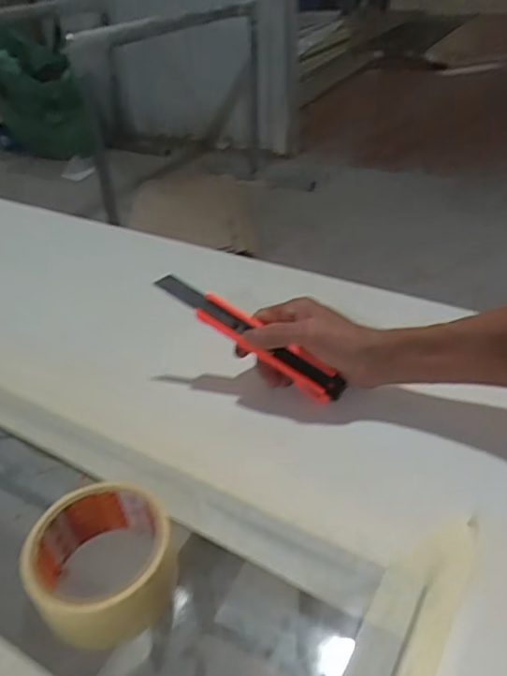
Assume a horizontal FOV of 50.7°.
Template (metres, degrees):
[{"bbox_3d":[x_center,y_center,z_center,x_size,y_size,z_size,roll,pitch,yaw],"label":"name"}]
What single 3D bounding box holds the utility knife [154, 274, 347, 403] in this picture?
[{"bbox_3d":[-0.005,-0.002,0.476,0.188,0.021,0.025,34,44,4],"label":"utility knife"}]

